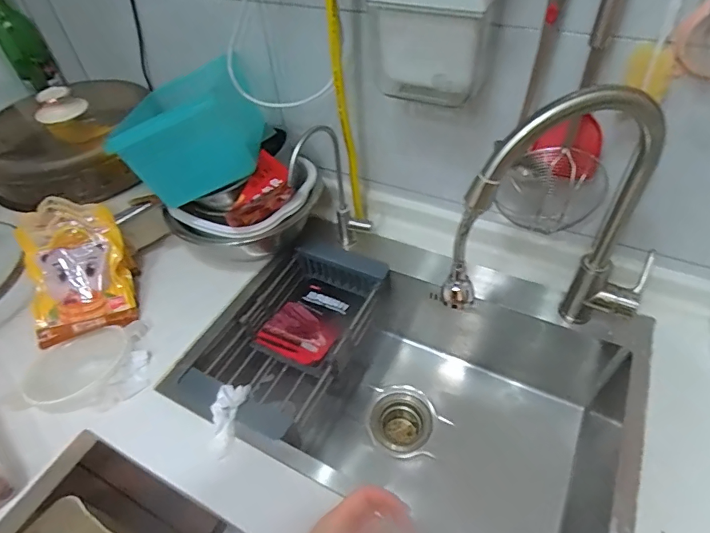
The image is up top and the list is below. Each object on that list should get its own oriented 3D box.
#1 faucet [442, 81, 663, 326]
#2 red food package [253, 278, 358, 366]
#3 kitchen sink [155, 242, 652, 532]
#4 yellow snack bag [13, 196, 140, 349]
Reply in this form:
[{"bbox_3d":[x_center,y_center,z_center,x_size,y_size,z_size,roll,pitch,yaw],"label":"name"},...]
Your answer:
[{"bbox_3d":[0.266,-0.029,0.547,0.315,0.375,0.063,-14,47,-8],"label":"faucet"},{"bbox_3d":[-0.080,0.100,0.829,0.137,0.034,0.180,19,51,22],"label":"red food package"},{"bbox_3d":[0.102,0.213,0.788,0.643,0.269,0.464,18,51,21],"label":"kitchen sink"},{"bbox_3d":[-0.471,0.002,0.759,0.151,0.043,0.224,-12,90,-13],"label":"yellow snack bag"}]

